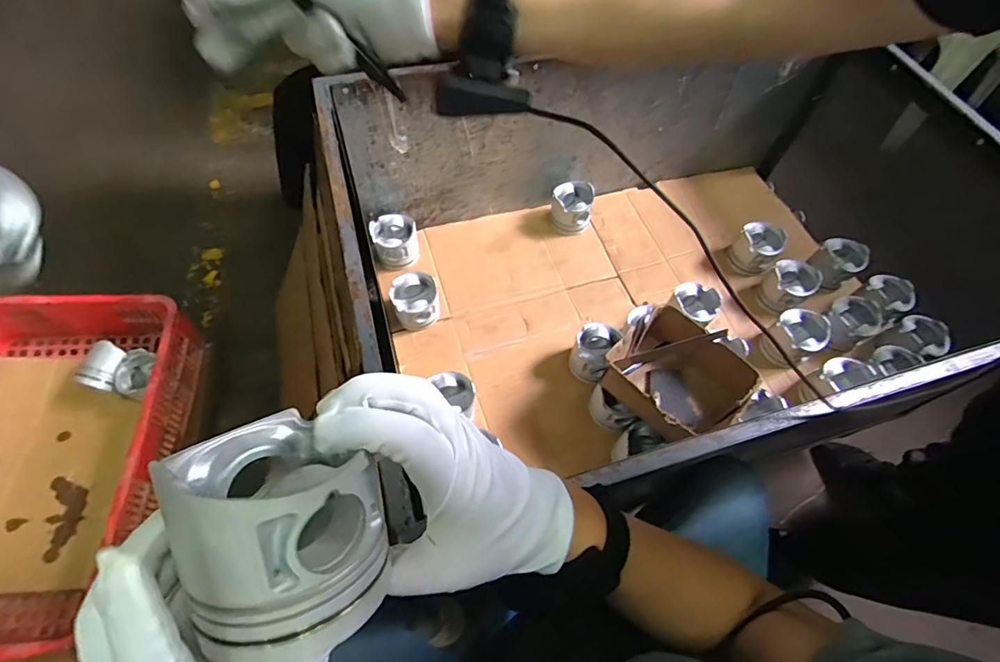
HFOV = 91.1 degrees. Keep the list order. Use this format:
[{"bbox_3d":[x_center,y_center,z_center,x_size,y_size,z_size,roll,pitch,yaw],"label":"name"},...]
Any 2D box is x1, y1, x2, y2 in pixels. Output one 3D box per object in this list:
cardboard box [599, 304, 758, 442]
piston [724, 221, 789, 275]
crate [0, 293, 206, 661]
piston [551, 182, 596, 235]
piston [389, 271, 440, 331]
[{"bbox_3d":[0.292,0.084,0.829,0.204,0.106,0.182,40,65,18],"label":"cardboard box"},{"bbox_3d":[0.566,-0.182,1.086,0.075,0.099,0.096,-40,69,-23],"label":"piston"},{"bbox_3d":[-0.859,0.234,0.914,0.457,0.168,0.600,-5,60,-7],"label":"crate"},{"bbox_3d":[0.163,-0.278,1.123,0.095,0.083,0.101,15,60,5],"label":"piston"},{"bbox_3d":[-0.168,-0.055,0.982,0.090,0.083,0.093,2,60,-3],"label":"piston"}]

